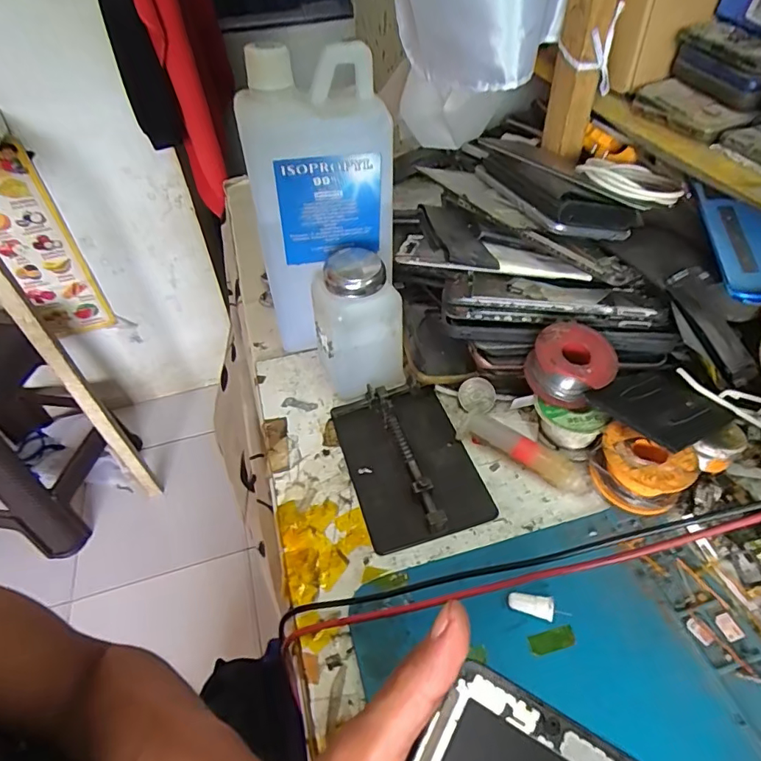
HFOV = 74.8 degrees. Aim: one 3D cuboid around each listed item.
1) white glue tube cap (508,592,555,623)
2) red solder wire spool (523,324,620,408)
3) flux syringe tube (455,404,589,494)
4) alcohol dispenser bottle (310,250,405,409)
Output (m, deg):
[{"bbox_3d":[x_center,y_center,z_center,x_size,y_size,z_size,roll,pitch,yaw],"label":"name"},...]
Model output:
[{"bbox_3d":[0.080,0.119,0.264,0.023,0.011,0.009,10,47,12],"label":"white glue tube cap"},{"bbox_3d":[0.127,-0.011,0.332,0.053,0.034,0.043,18,49,19],"label":"red solder wire spool"},{"bbox_3d":[0.094,0.046,0.328,0.086,0.021,0.020,23,51,23],"label":"flux syringe tube"},{"bbox_3d":[-0.016,-0.035,0.358,0.055,0.098,0.052,-18,48,-14],"label":"alcohol dispenser bottle"}]

